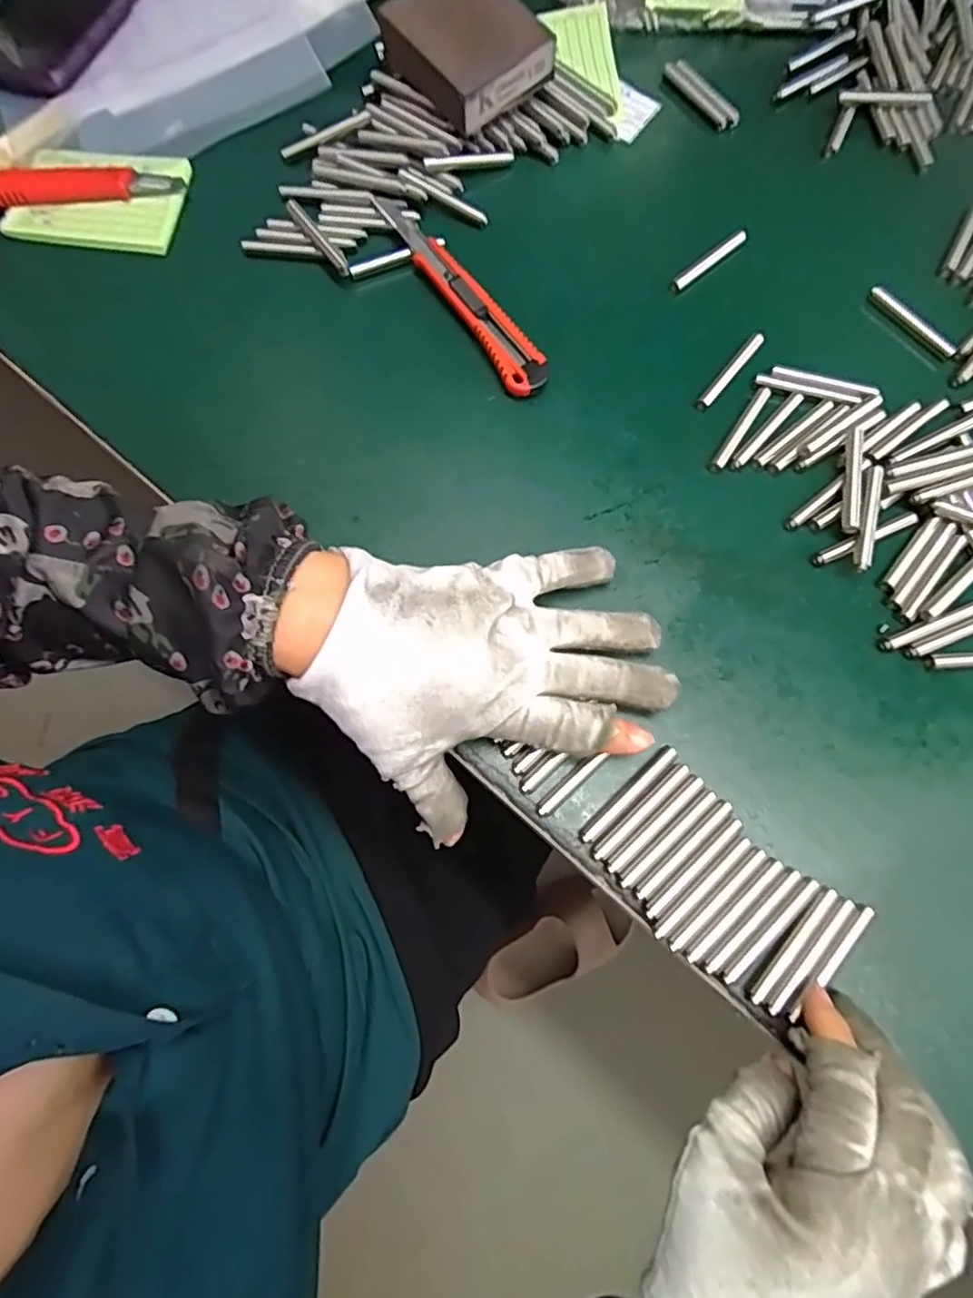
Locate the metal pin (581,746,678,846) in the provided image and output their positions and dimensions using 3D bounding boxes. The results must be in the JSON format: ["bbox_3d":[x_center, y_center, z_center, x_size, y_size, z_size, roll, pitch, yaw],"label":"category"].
[{"bbox_3d":[0.065,0.065,0.285,0.057,0.004,0.006,-43,79,-11],"label":"metal pin"}]

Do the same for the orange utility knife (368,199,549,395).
[{"bbox_3d":[-0.015,-0.202,0.356,0.024,0.009,0.151,-32,77,-9],"label":"orange utility knife"}]

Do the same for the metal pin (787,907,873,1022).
[{"bbox_3d":[0.145,0.132,0.266,0.007,0.004,0.058,44,75,11],"label":"metal pin"}]

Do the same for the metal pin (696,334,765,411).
[{"bbox_3d":[0.135,-0.154,0.348,0.007,0.004,0.058,39,78,10],"label":"metal pin"}]

